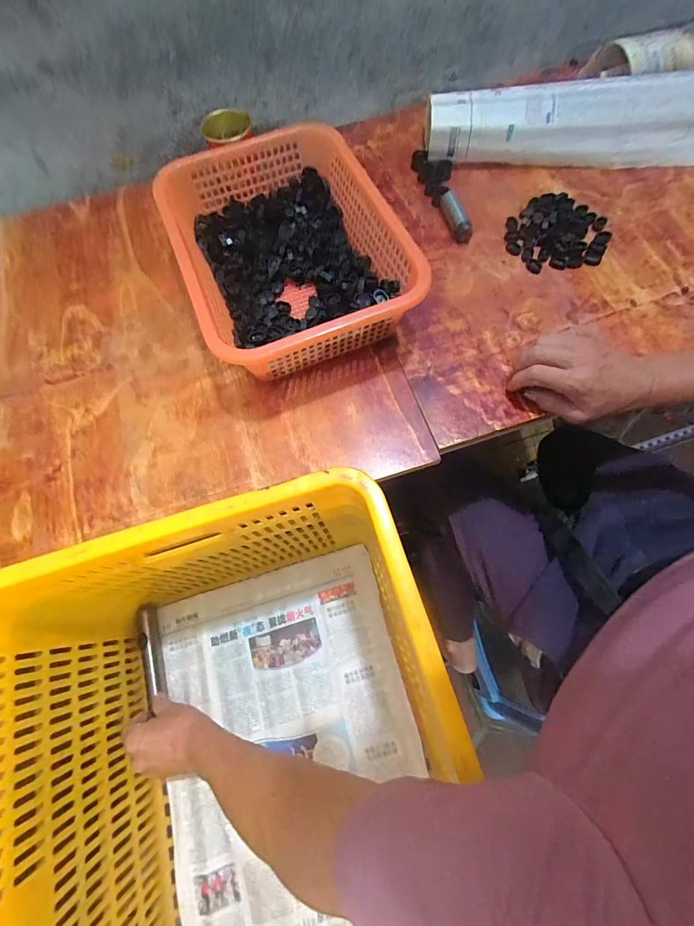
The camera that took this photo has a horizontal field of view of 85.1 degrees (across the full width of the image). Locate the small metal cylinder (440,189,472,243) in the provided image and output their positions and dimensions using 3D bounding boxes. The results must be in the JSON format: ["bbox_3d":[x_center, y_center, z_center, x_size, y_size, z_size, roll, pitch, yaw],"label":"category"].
[{"bbox_3d":[0.153,-0.355,0.541,0.019,0.026,0.084,-20,71,-5],"label":"small metal cylinder"}]

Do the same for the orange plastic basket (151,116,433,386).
[{"bbox_3d":[-0.075,-0.264,0.482,0.245,0.090,0.328,-22,71,-6],"label":"orange plastic basket"}]

